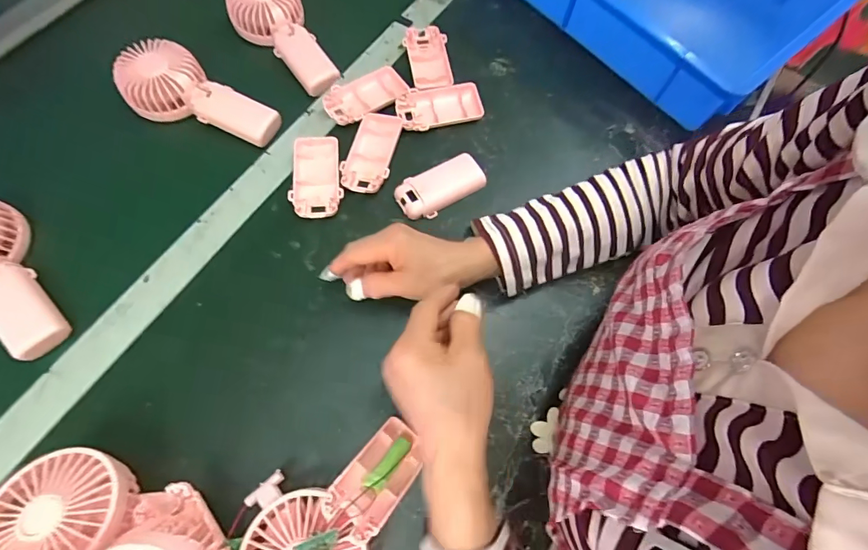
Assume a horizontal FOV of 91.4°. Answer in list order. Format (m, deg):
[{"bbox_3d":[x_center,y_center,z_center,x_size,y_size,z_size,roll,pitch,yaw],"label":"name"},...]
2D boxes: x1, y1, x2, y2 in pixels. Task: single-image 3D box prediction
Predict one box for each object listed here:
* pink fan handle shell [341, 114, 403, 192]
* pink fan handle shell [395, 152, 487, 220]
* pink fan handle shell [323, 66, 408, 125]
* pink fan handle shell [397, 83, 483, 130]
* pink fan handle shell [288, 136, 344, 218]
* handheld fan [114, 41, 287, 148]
[{"bbox_3d":[-0.069,-0.135,0.462,0.049,0.011,0.095,11,69,3],"label":"pink fan handle shell"},{"bbox_3d":[0.007,-0.095,0.457,0.099,0.016,0.046,-29,72,-12],"label":"pink fan handle shell"},{"bbox_3d":[-0.079,-0.210,0.494,0.097,0.014,0.051,-33,73,-14],"label":"pink fan handle shell"},{"bbox_3d":[0.006,-0.196,0.497,0.098,0.018,0.053,-13,69,-6],"label":"pink fan handle shell"},{"bbox_3d":[-0.124,-0.105,0.453,0.052,0.015,0.097,-2,69,-3],"label":"pink fan handle shell"},{"bbox_3d":[-0.267,-0.207,0.496,0.174,0.043,0.081,22,69,-7],"label":"handheld fan"}]

